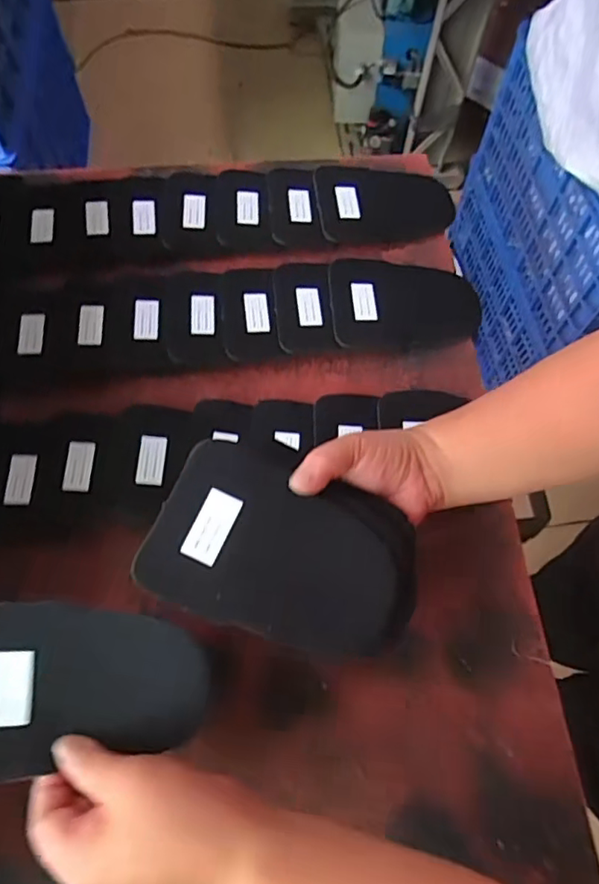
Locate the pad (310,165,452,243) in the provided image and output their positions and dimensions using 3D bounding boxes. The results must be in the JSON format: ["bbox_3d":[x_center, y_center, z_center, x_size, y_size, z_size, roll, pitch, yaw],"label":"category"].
[{"bbox_3d":[0.087,-0.250,0.594,0.137,0.011,0.086,-4,67,-4],"label":"pad"}]

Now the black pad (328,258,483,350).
[{"bbox_3d":[0.099,-0.135,0.547,0.140,0.009,0.092,-3,67,-3],"label":"black pad"}]

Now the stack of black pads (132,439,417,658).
[{"bbox_3d":[-0.006,0.063,0.346,0.151,0.027,0.105,21,68,6],"label":"stack of black pads"}]

